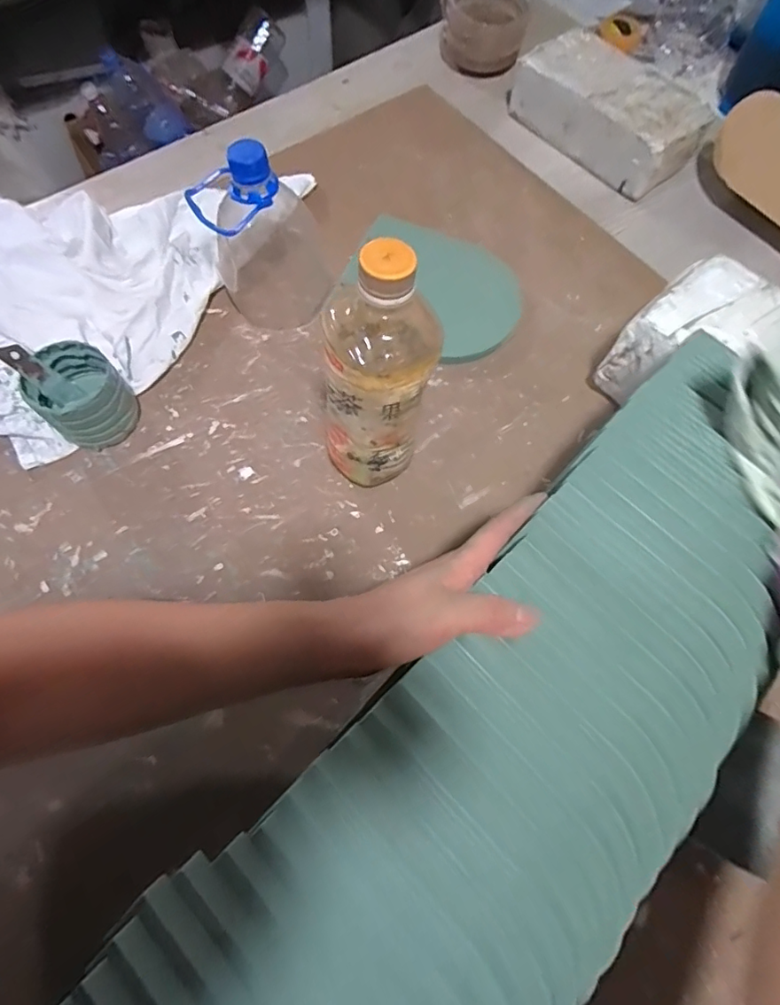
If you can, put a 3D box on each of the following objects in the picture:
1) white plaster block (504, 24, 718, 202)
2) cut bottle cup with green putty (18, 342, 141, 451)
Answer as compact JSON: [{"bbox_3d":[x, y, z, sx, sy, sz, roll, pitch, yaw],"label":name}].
[{"bbox_3d":[0.242,-0.441,0.571,0.208,0.073,0.103,43,72,13],"label":"white plaster block"},{"bbox_3d":[-0.244,-0.082,0.410,0.062,0.065,0.063,1,68,-3],"label":"cut bottle cup with green putty"}]

